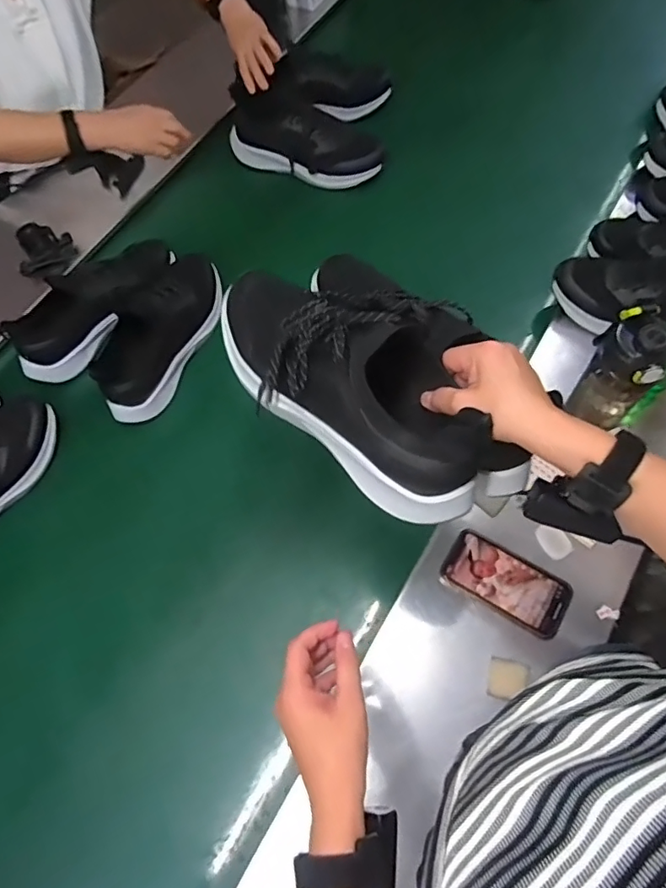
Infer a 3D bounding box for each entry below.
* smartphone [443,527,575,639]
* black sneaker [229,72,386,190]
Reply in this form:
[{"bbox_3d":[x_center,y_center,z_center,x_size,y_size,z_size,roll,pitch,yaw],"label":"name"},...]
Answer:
[{"bbox_3d":[0.218,0.174,0.680,0.150,0.011,0.077,30,70,16],"label":"smartphone"},{"bbox_3d":[-0.056,-0.568,1.006,0.304,0.117,0.101,28,70,15],"label":"black sneaker"}]

